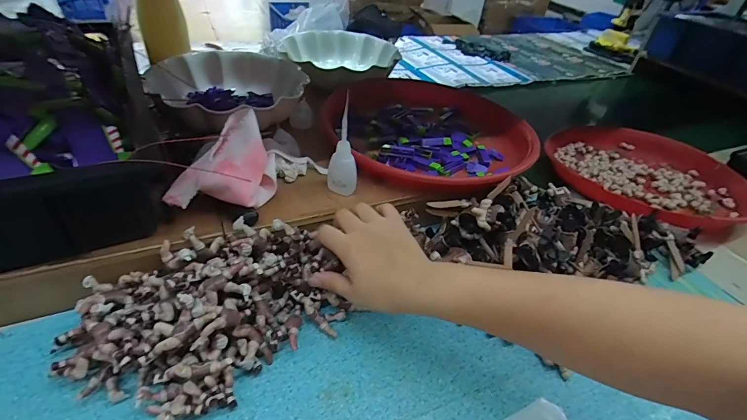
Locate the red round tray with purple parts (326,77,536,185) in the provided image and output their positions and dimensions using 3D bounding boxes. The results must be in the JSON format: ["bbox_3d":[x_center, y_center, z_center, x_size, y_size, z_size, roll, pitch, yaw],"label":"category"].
[{"bbox_3d":[0.080,-0.129,0.579,0.303,0.051,0.326,5,39,-4],"label":"red round tray with purple parts"}]

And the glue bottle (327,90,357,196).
[{"bbox_3d":[-0.034,-0.071,0.428,0.023,0.111,0.027,-19,46,-29],"label":"glue bottle"}]

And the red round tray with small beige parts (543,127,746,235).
[{"bbox_3d":[0.481,-0.072,0.674,0.315,0.037,0.315,5,36,-3],"label":"red round tray with small beige parts"}]

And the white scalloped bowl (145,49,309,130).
[{"bbox_3d":[-0.211,-0.180,0.566,0.214,0.060,0.185,-11,42,-22],"label":"white scalloped bowl"}]

